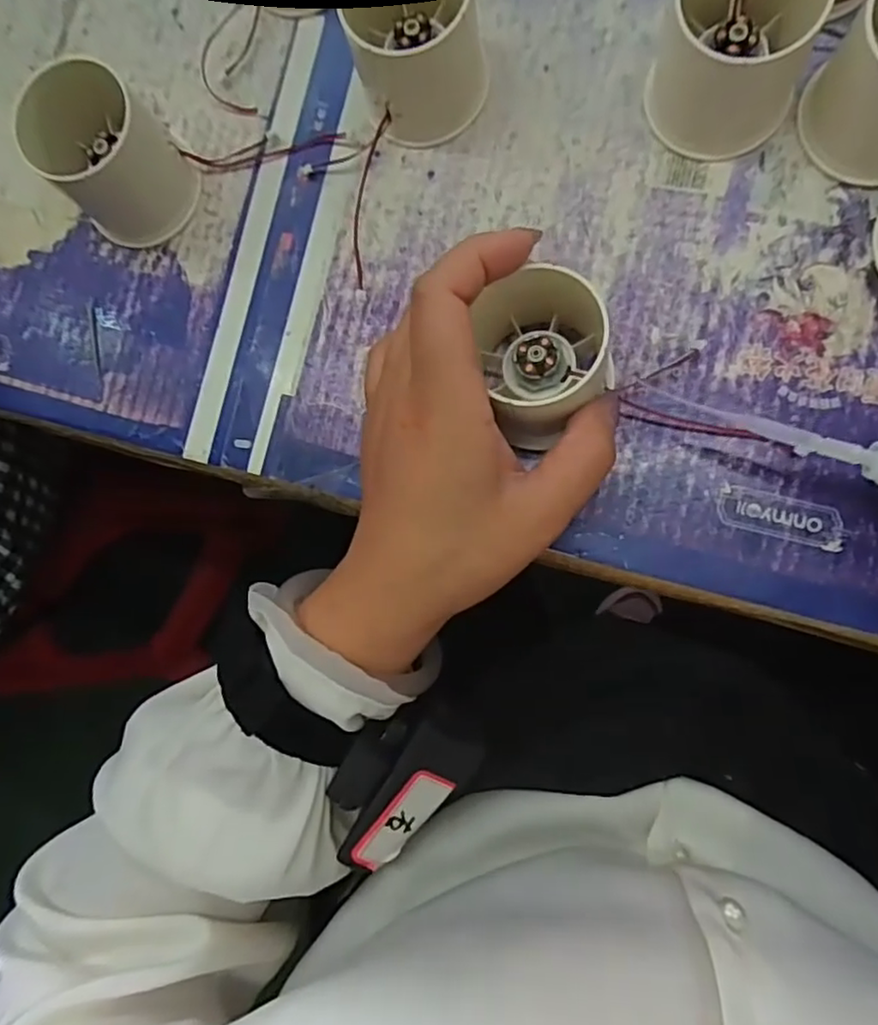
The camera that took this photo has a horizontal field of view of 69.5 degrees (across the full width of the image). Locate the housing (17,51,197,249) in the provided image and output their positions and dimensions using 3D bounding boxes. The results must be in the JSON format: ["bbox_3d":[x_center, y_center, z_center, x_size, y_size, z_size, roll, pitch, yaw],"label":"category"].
[{"bbox_3d":[-0.139,-0.149,0.269,0.042,0.055,0.051,45,94,8],"label":"housing"}]

